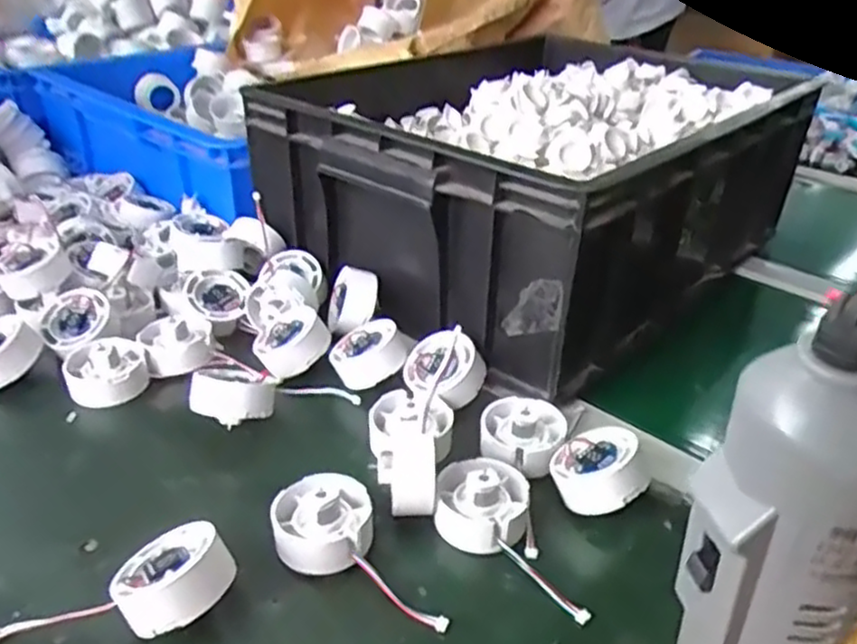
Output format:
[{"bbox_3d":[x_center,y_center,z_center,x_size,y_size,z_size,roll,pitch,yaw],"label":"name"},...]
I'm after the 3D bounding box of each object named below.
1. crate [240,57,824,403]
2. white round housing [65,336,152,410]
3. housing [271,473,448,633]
[{"bbox_3d":[0.096,-0.160,0.691,0.372,0.146,0.437,25,38,33],"label":"crate"},{"bbox_3d":[-0.235,0.033,0.531,0.054,0.034,0.054,-11,33,-19],"label":"white round housing"},{"bbox_3d":[-0.044,0.124,0.384,0.056,0.031,0.108,-16,35,-27],"label":"housing"}]

